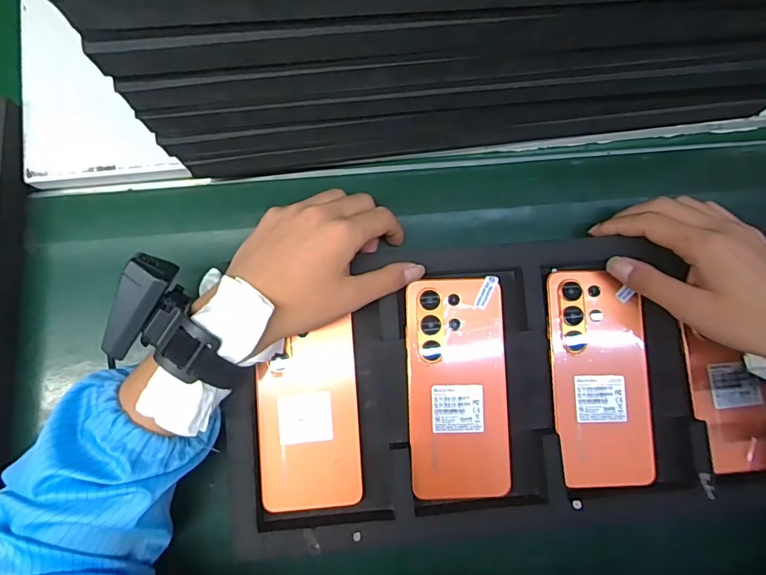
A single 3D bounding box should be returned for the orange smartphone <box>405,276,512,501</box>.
[{"bbox_3d":[0.059,0.078,0.380,0.078,0.011,0.167,-2,83,-2],"label":"orange smartphone"}]

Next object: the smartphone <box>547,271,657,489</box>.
[{"bbox_3d":[0.175,0.071,0.384,0.077,0.013,0.166,-2,83,-2],"label":"smartphone"}]

